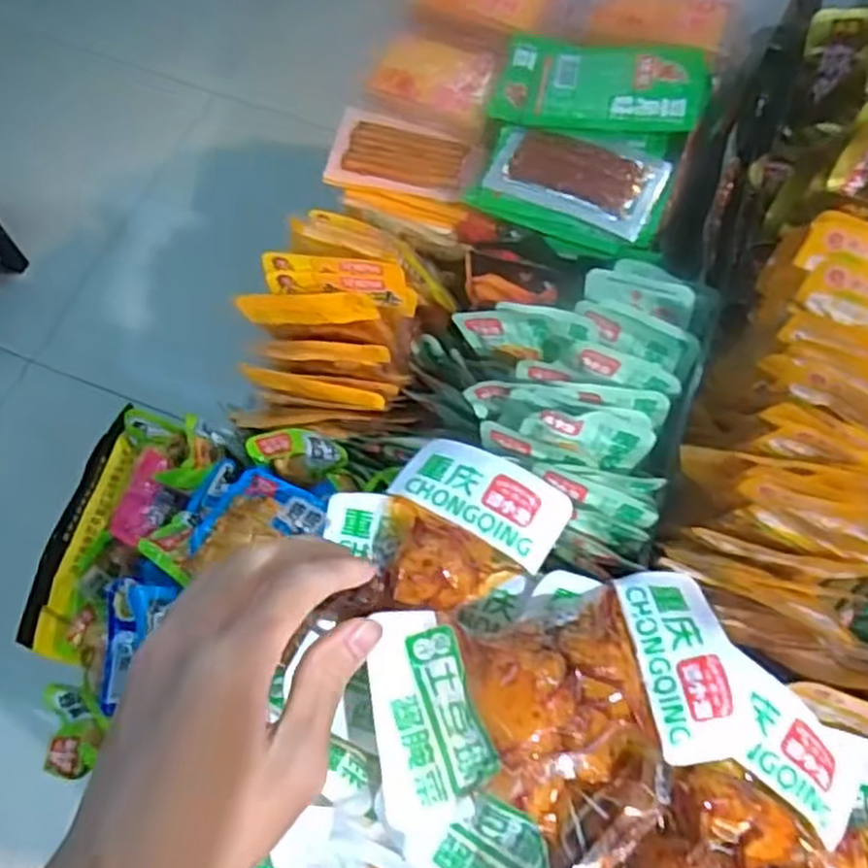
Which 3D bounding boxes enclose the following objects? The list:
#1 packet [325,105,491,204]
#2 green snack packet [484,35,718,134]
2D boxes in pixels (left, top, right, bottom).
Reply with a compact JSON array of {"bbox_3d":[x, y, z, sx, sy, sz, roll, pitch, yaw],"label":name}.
[{"bbox_3d":[-0.021,-0.209,0.575,0.113,0.009,0.060,12,83,5],"label":"packet"},{"bbox_3d":[0.114,-0.243,0.525,0.141,0.012,0.075,10,74,16],"label":"green snack packet"}]

